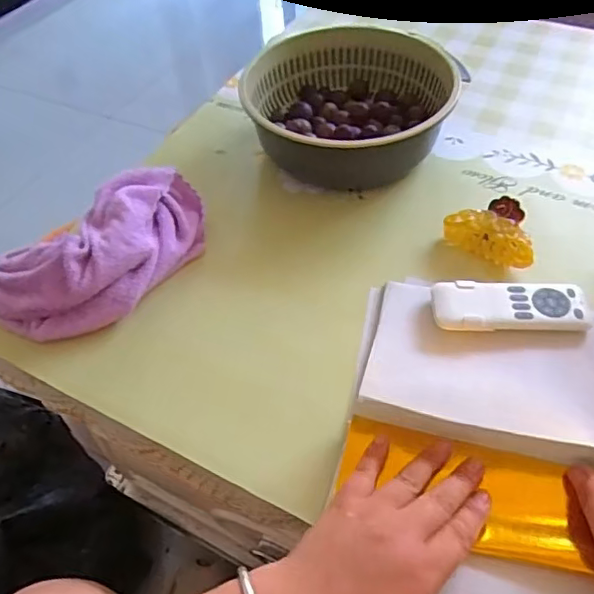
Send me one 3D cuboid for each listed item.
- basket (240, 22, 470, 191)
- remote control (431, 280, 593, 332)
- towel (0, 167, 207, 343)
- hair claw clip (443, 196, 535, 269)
[{"bbox_3d":[0.058,-0.211,0.630,0.217,0.082,0.180,2,52,6],"label":"basket"},{"bbox_3d":[0.176,0.009,0.473,0.123,0.014,0.048,0,51,4],"label":"remote control"},{"bbox_3d":[-0.175,-0.045,0.515,0.210,0.053,0.126,-30,55,-19],"label":"towel"},{"bbox_3d":[0.182,-0.059,0.525,0.087,0.039,0.053,35,61,28],"label":"hair claw clip"}]

